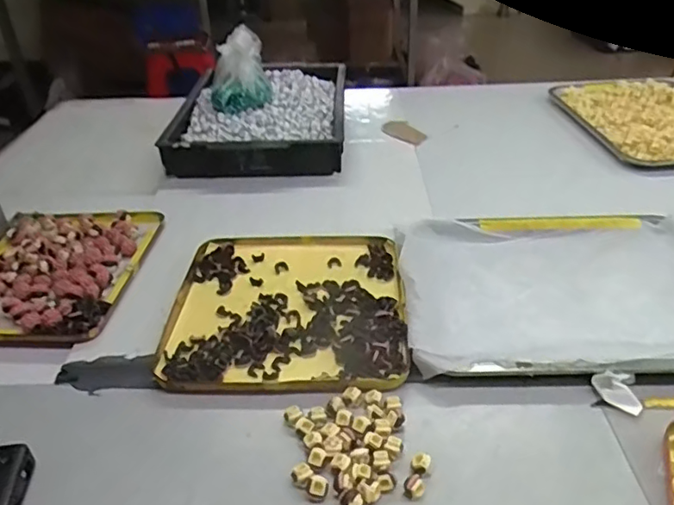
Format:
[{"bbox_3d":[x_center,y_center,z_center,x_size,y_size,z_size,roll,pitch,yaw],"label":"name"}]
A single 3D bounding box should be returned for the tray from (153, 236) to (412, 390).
[{"bbox_3d":[-0.050,0.052,0.615,0.237,0.016,0.236,-1,34,3],"label":"tray"}]

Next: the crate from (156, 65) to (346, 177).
[{"bbox_3d":[-0.122,-0.225,0.967,0.262,0.077,0.341,-1,34,3],"label":"crate"}]

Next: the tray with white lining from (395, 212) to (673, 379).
[{"bbox_3d":[0.245,0.032,0.611,0.349,0.026,0.261,-3,34,-1],"label":"tray with white lining"}]

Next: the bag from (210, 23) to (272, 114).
[{"bbox_3d":[-0.161,-0.301,0.943,0.094,0.108,0.104,-7,34,-6],"label":"bag"}]

